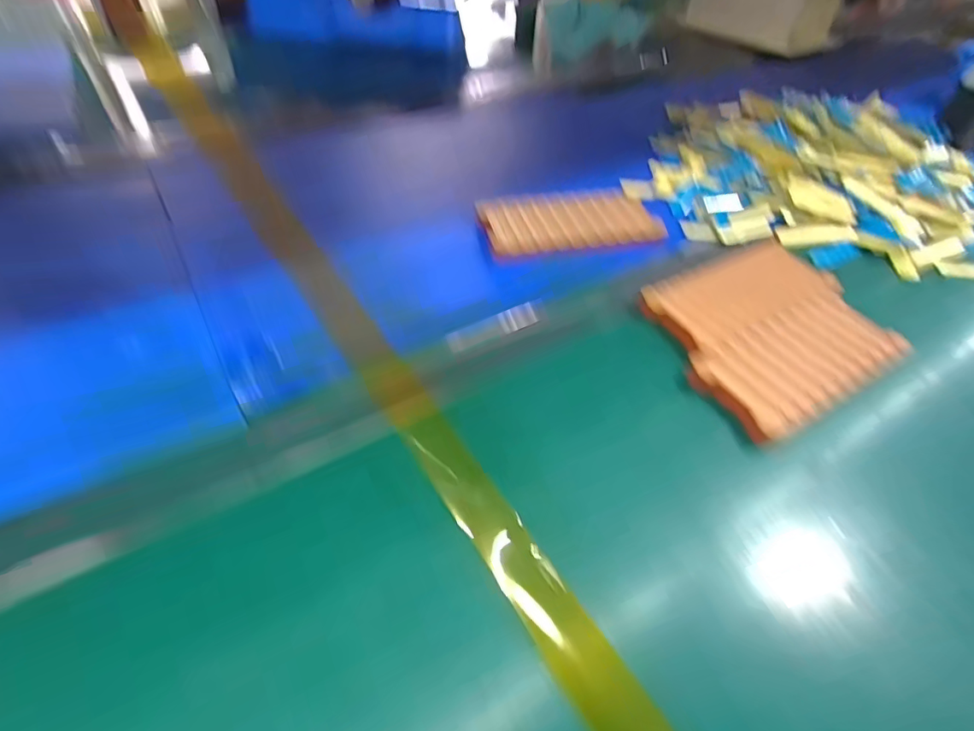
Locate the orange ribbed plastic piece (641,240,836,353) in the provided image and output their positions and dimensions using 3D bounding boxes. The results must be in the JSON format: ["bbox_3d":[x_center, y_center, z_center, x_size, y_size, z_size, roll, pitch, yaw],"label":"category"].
[{"bbox_3d":[0.222,-0.070,0.433,0.185,0.015,0.085,-22,54,-22],"label":"orange ribbed plastic piece"}]

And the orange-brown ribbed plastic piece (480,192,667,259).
[{"bbox_3d":[0.084,-0.144,0.495,0.178,0.014,0.080,-9,50,-12],"label":"orange-brown ribbed plastic piece"}]

